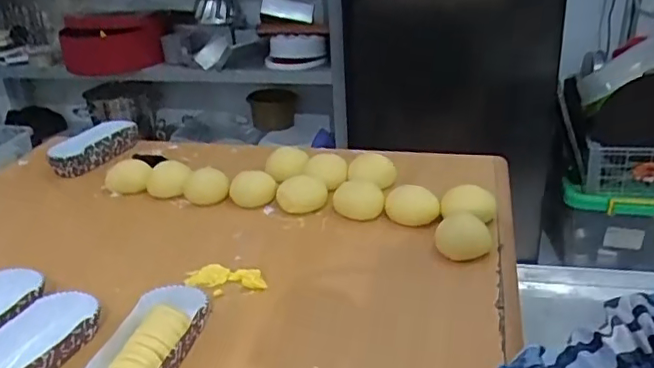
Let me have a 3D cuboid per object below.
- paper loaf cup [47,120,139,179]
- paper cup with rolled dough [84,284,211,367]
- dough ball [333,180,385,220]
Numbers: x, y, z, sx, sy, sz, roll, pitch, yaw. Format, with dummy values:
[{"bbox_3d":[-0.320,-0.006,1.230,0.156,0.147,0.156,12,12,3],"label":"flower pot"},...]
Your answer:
[{"bbox_3d":[-0.343,-0.056,0.855,0.040,0.045,0.136,14,32,30],"label":"paper loaf cup"},{"bbox_3d":[-0.151,0.131,0.462,0.066,0.029,0.146,6,28,17],"label":"paper cup with rolled dough"},{"bbox_3d":[0.038,0.017,0.681,0.057,0.029,0.043,14,32,30],"label":"dough ball"}]

